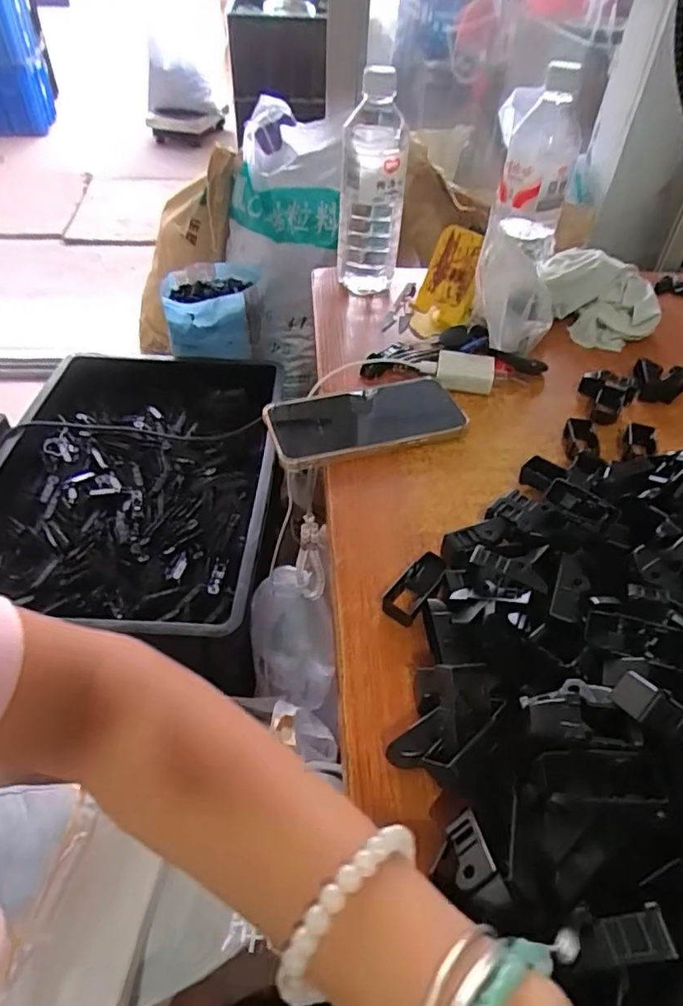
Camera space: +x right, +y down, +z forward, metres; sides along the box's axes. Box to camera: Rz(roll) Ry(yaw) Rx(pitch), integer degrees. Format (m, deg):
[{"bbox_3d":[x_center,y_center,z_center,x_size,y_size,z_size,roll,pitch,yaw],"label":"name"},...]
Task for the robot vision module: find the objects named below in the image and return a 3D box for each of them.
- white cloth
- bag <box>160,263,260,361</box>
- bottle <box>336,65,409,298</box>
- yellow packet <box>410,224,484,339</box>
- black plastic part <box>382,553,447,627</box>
[{"bbox_3d":[0.276,-0.227,0.642,0.139,0.062,0.088,35,54,30],"label":"white cloth"},{"bbox_3d":[-0.249,-0.370,1.139,0.178,0.125,0.169,-6,45,-10],"label":"bag"},{"bbox_3d":[0.031,-0.334,0.627,0.069,0.216,0.062,3,45,2],"label":"bottle"},{"bbox_3d":[0.112,-0.227,0.606,0.027,0.108,0.062,-16,44,-42],"label":"yellow packet"},{"bbox_3d":[0.048,0.056,0.379,0.022,0.018,0.049,25,50,23],"label":"black plastic part"}]

